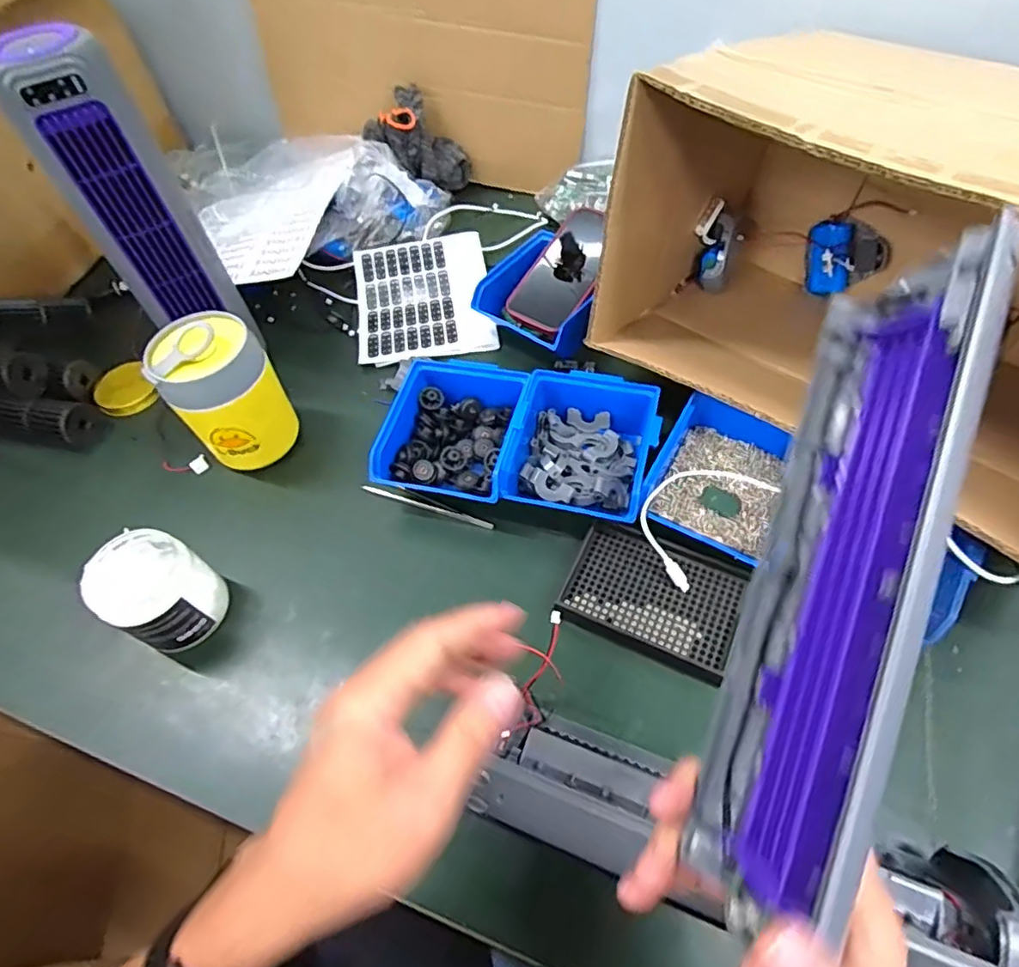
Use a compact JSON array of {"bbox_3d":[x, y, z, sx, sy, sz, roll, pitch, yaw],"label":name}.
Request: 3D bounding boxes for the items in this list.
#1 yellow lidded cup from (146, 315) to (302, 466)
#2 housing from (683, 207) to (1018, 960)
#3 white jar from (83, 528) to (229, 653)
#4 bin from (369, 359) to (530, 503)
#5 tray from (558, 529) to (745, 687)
[{"bbox_3d":[-0.259,-0.081,0.551,0.088,0.139,0.079,-31,59,-15],"label":"yellow lidded cup"},{"bbox_3d":[0.125,0.040,0.226,0.041,0.088,0.264,17,87,15],"label":"housing"},{"bbox_3d":[-0.278,0.086,0.471,0.075,0.088,0.070,-2,56,3],"label":"white jar"},{"bbox_3d":[-0.046,-0.052,0.546,0.112,0.064,0.153,11,58,12],"label":"bin"},{"bbox_3d":[0.111,0.090,0.461,0.130,0.025,0.085,20,60,17],"label":"tray"}]

